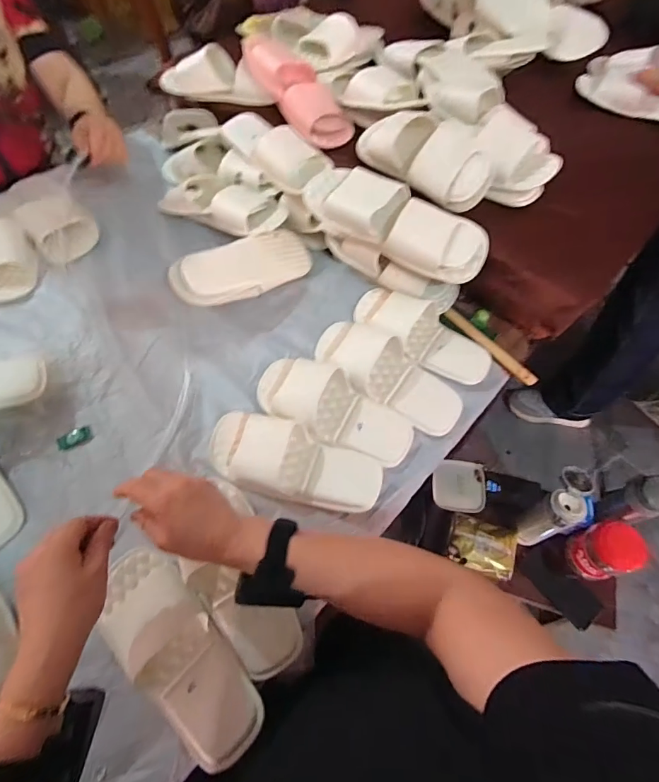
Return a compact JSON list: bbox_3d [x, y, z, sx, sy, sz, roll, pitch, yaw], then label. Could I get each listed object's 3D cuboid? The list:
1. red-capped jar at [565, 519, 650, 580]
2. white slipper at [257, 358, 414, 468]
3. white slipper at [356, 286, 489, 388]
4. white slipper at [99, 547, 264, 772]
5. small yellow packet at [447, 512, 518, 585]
[{"bbox_3d":[0.545,0.316,0.846,0.089,0.122,0.092,0,61,0],"label":"red-capped jar"},{"bbox_3d":[0.002,0.017,0.600,0.235,0.063,0.098,28,65,15],"label":"white slipper"},{"bbox_3d":[0.142,-0.092,0.673,0.234,0.051,0.103,36,67,18],"label":"white slipper"},{"bbox_3d":[-0.170,0.279,0.460,0.095,0.047,0.239,-38,67,-19],"label":"white slipper"},{"bbox_3d":[0.317,0.319,0.881,0.131,0.028,0.107,19,63,10],"label":"small yellow packet"}]

